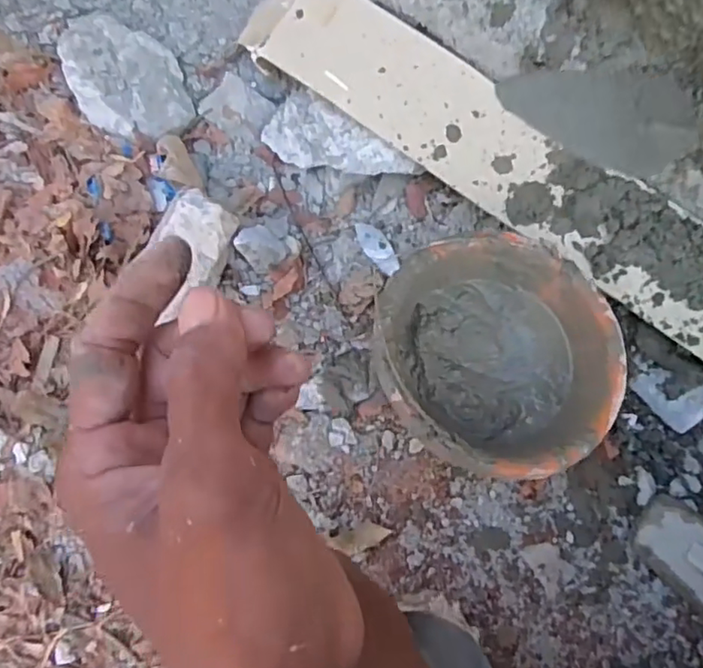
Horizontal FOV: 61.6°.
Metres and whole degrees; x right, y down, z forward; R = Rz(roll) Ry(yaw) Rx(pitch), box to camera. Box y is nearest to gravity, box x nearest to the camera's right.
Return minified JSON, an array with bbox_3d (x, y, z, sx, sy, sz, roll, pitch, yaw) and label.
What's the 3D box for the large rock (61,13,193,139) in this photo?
[{"bbox_3d":[-0.320,-0.366,0.834,0.151,0.055,0.202,-18,73,-7],"label":"large rock"}]

